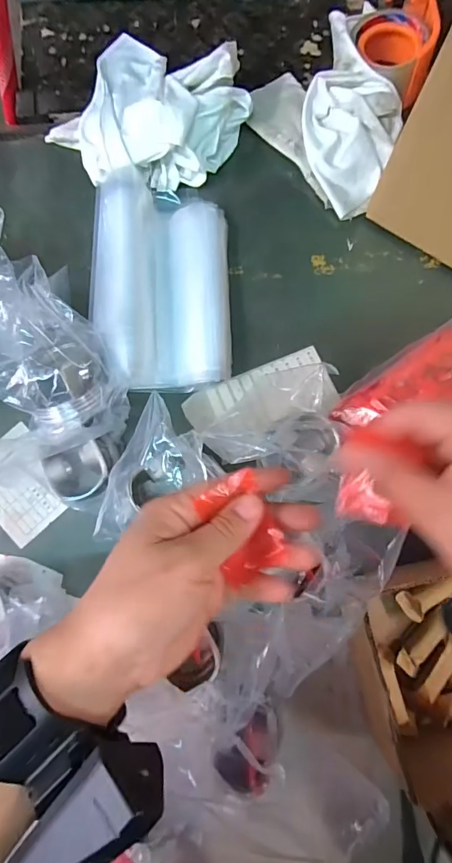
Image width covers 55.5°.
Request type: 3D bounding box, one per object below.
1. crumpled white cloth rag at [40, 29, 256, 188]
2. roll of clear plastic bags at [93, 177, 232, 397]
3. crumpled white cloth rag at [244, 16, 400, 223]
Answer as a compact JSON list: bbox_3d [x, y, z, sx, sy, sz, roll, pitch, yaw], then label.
[{"bbox_3d":[-0.097,-0.364,0.478,0.206,0.070,0.182,36,83,6],"label":"crumpled white cloth rag"},{"bbox_3d":[-0.069,-0.159,0.462,0.144,0.032,0.232,-1,81,0],"label":"roll of clear plastic bags"},{"bbox_3d":[0.123,-0.351,0.482,0.142,0.052,0.190,-40,83,-5],"label":"crumpled white cloth rag"}]

